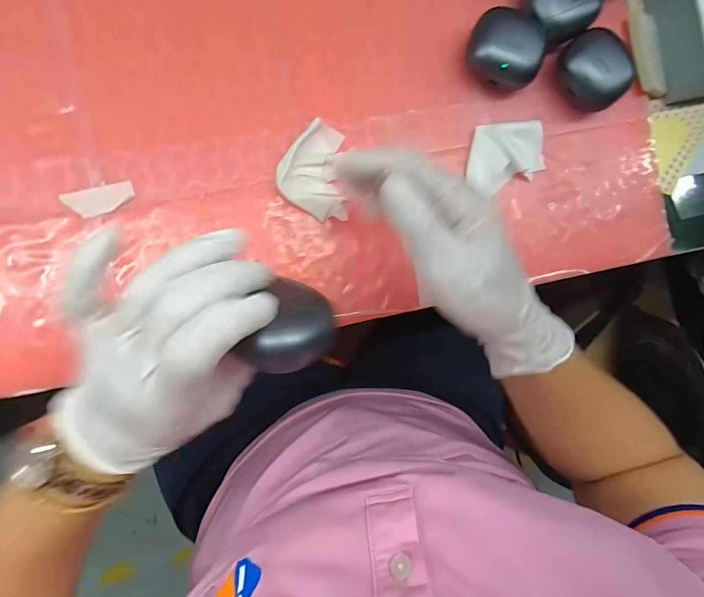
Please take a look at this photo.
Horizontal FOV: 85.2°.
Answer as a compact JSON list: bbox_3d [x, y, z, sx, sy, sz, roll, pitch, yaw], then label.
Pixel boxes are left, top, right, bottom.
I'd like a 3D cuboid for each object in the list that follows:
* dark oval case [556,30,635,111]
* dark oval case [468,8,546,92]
[{"bbox_3d":[0.189,-0.178,0.303,0.047,0.027,0.056,-26,94,-7],"label":"dark oval case"},{"bbox_3d":[0.116,-0.188,0.293,0.056,0.032,0.039,24,87,-8],"label":"dark oval case"}]

